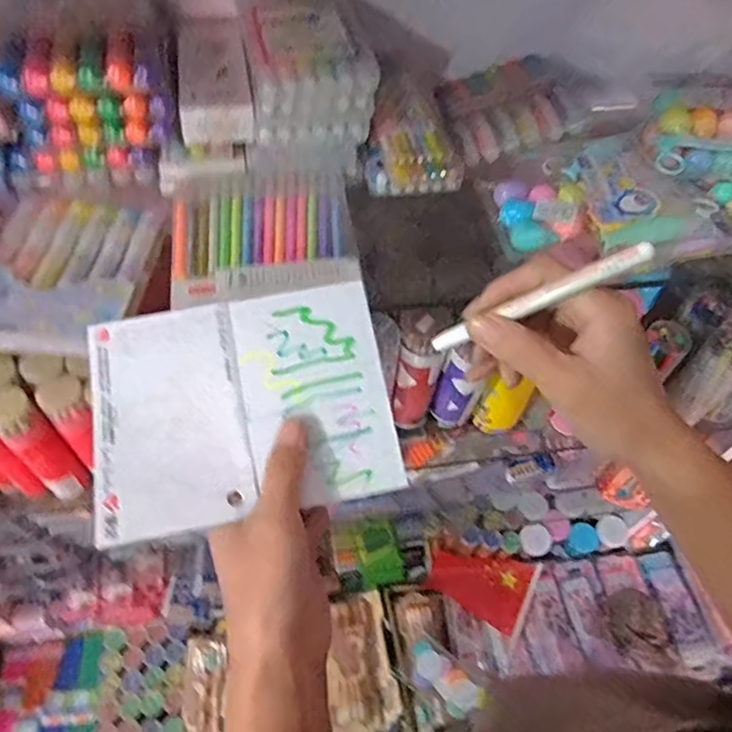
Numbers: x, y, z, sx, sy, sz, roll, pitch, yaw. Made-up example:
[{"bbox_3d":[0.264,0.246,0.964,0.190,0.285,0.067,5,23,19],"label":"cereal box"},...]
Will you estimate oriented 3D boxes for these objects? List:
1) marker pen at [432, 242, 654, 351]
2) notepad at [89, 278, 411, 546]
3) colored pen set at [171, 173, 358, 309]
[{"bbox_3d":[0.081,-0.031,0.279,0.112,0.009,0.010,-25,51,26],"label":"marker pen"},{"bbox_3d":[-0.067,0.020,0.318,0.159,0.009,0.123,-11,74,-7],"label":"notepad"},{"bbox_3d":[-0.082,-0.107,0.466,0.142,0.022,0.141,-7,56,-8],"label":"colored pen set"}]

